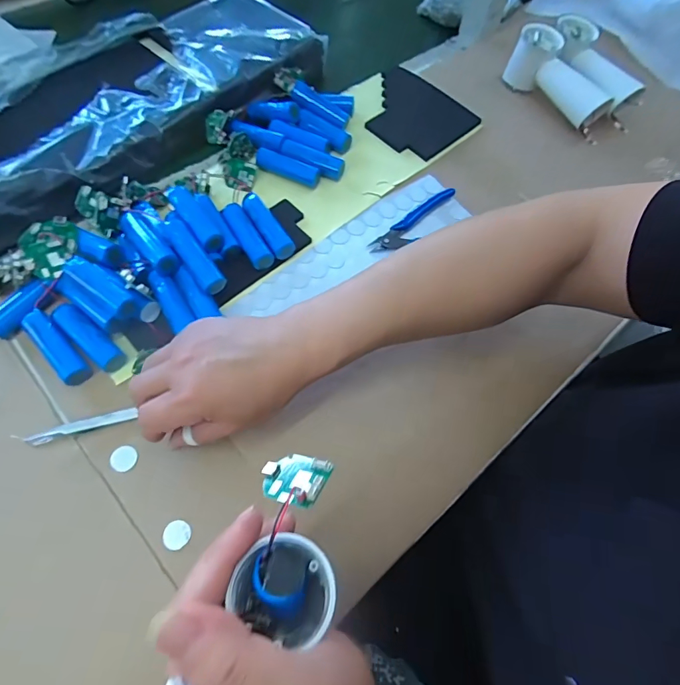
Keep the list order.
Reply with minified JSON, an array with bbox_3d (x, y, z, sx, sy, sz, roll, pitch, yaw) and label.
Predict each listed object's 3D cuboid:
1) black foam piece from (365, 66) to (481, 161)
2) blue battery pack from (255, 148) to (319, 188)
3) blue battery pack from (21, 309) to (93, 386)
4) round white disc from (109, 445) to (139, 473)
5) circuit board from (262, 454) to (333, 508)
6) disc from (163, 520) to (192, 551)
[{"bbox_3d":[0.089,-0.294,0.526,0.124,0.008,0.141,-40,73,-21],"label":"black foam piece"},{"bbox_3d":[-0.059,-0.194,0.462,0.077,0.019,0.018,24,64,7],"label":"blue battery pack"},{"bbox_3d":[-0.240,0.004,0.353,0.023,0.021,0.074,-41,74,-21],"label":"blue battery pack"},{"bbox_3d":[-0.172,0.092,0.331,0.020,0.004,0.020,2,64,-4],"label":"round white disc"},{"bbox_3d":[-0.025,0.072,0.224,0.037,0.005,0.030,5,34,21],"label":"circuit board"},{"bbox_3d":[-0.121,0.143,0.309,0.020,0.004,0.020,2,64,-4],"label":"disc"}]

